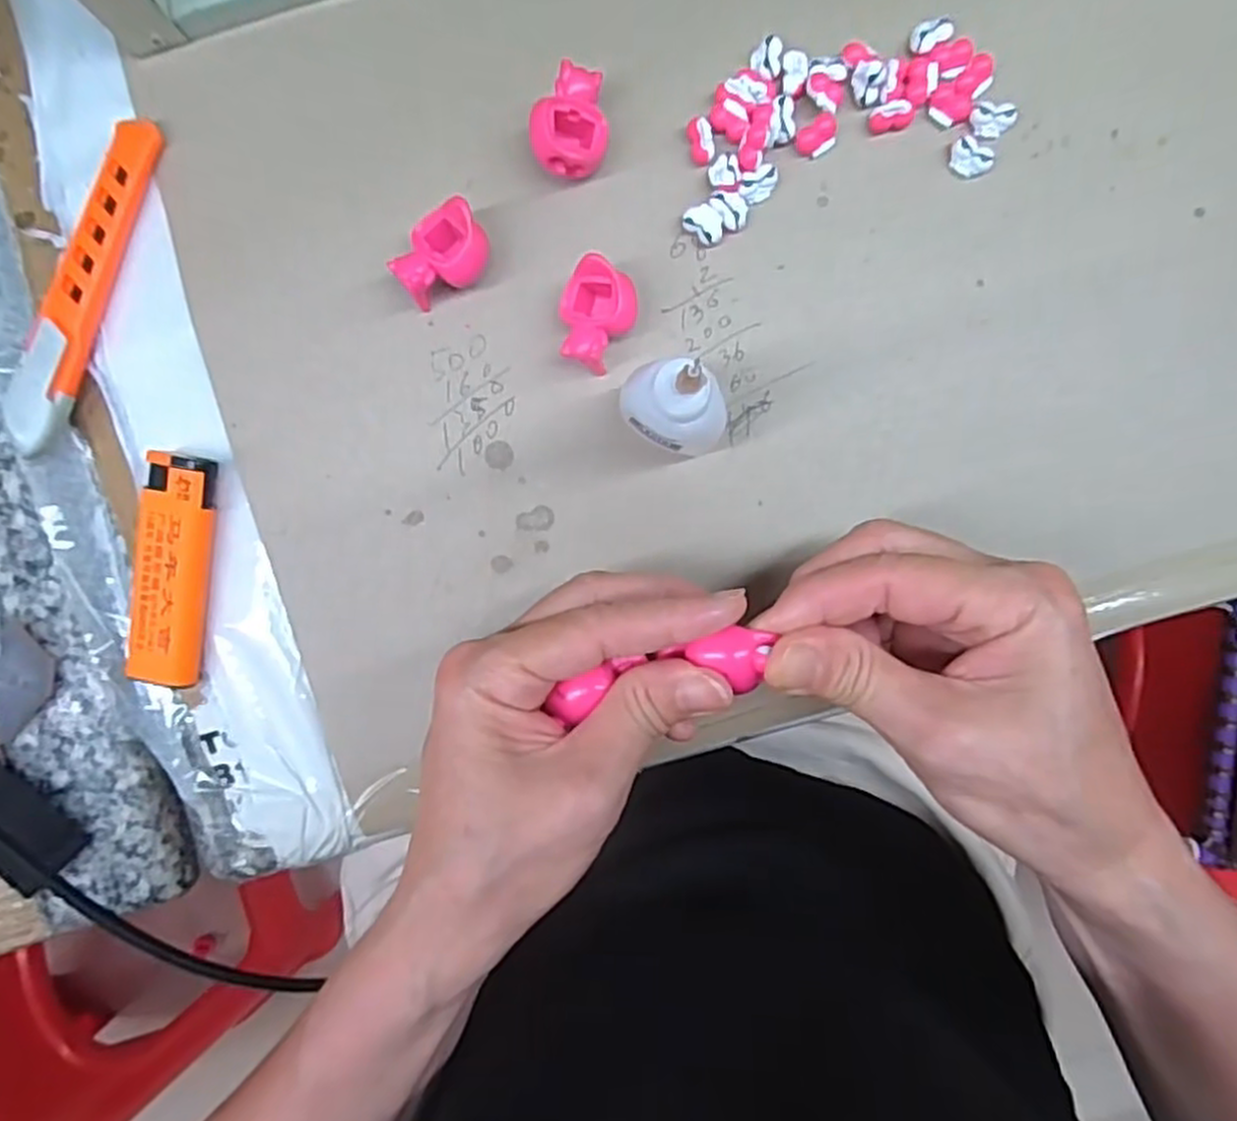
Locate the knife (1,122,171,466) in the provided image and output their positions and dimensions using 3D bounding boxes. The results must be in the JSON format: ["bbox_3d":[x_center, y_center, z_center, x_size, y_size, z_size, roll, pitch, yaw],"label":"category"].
[{"bbox_3d":[-0.184,-0.096,0.268,0.016,0.017,0.118,17,91,1],"label":"knife"}]

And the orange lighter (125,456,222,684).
[{"bbox_3d":[-0.154,0.004,0.269,0.023,0.007,0.080,7,97,-20],"label":"orange lighter"}]

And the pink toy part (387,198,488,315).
[{"bbox_3d":[-0.060,-0.103,0.263,0.032,0.021,0.023,-30,90,1],"label":"pink toy part"}]

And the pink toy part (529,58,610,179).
[{"bbox_3d":[-0.016,-0.144,0.260,0.024,0.023,0.032,1,91,1],"label":"pink toy part"}]

